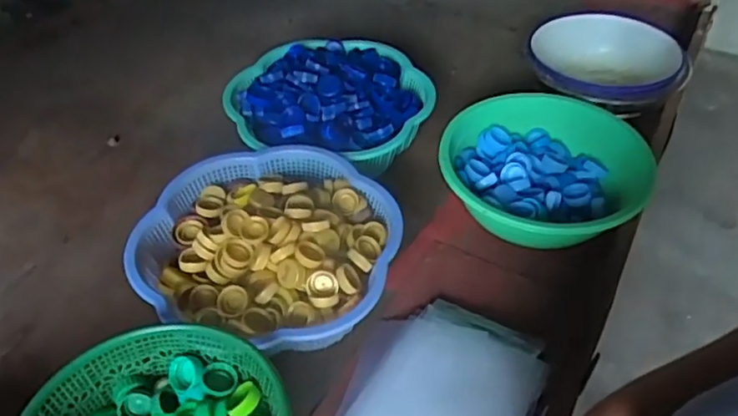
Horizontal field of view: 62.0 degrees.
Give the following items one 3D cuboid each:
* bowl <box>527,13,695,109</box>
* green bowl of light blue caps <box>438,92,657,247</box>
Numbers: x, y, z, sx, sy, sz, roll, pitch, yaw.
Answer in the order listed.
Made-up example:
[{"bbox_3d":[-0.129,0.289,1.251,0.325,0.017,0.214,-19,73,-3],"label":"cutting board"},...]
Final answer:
[{"bbox_3d":[0.329,-0.194,0.878,0.210,0.077,0.216,-1,42,1],"label":"bowl"},{"bbox_3d":[0.204,-0.041,0.729,0.222,0.078,0.247,23,49,24],"label":"green bowl of light blue caps"}]

